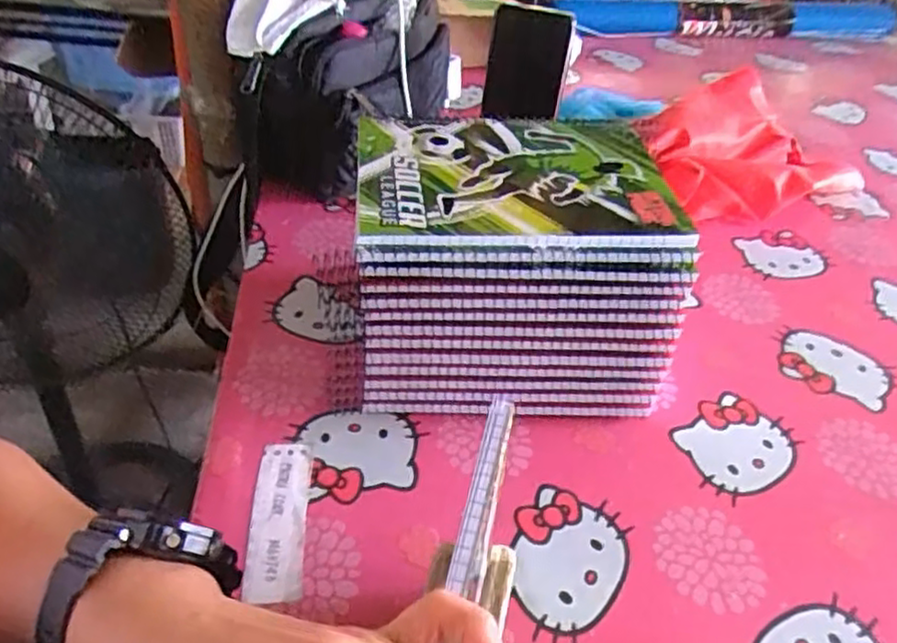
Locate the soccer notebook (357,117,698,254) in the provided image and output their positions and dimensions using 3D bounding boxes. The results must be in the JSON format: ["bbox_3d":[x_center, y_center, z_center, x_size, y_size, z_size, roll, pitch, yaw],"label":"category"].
[{"bbox_3d":[0.041,-0.093,0.450,0.196,0.011,0.147,0,41,-7],"label":"soccer notebook"}]

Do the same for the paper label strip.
[{"bbox_3d":[-0.102,0.116,0.424,0.034,0.004,0.095,-4,47,-1],"label":"paper label strip"}]

